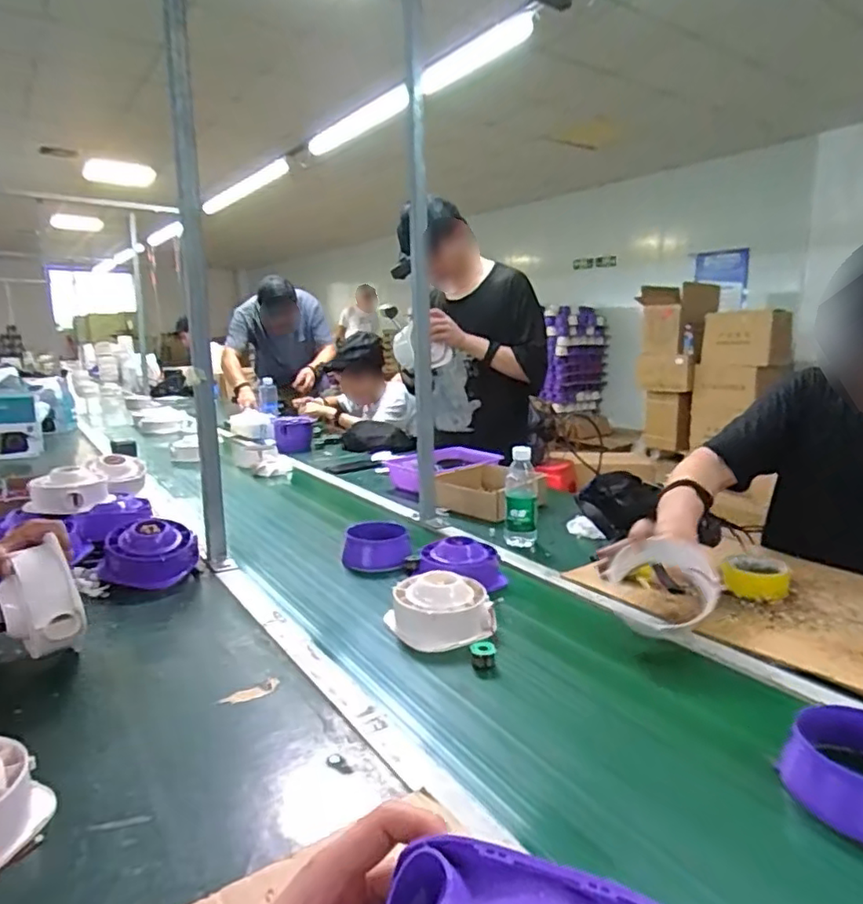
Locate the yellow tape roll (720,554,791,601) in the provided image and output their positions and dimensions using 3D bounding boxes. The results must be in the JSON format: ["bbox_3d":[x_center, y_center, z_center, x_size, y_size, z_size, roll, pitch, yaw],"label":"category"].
[{"bbox_3d":[0.514,0.194,0.986,0.093,0.037,0.110,10,16,42],"label":"yellow tape roll"}]

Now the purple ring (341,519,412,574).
[{"bbox_3d":[-0.100,0.169,1.140,0.120,0.061,0.141,-2,12,-7],"label":"purple ring"}]

